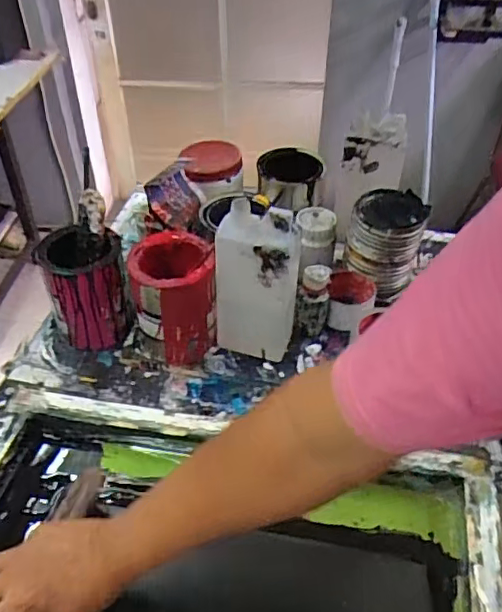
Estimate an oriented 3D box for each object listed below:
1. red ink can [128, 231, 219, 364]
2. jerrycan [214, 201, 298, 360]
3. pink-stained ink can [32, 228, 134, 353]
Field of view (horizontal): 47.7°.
[{"bbox_3d":[-0.099,-0.004,0.754,0.102,0.160,0.099,0,42,0],"label":"red ink can"},{"bbox_3d":[0.010,-0.020,0.721,0.106,0.222,0.061,-1,42,-2],"label":"jerrycan"},{"bbox_3d":[-0.225,-0.023,0.786,0.103,0.153,0.099,-9,43,-11],"label":"pink-stained ink can"}]

